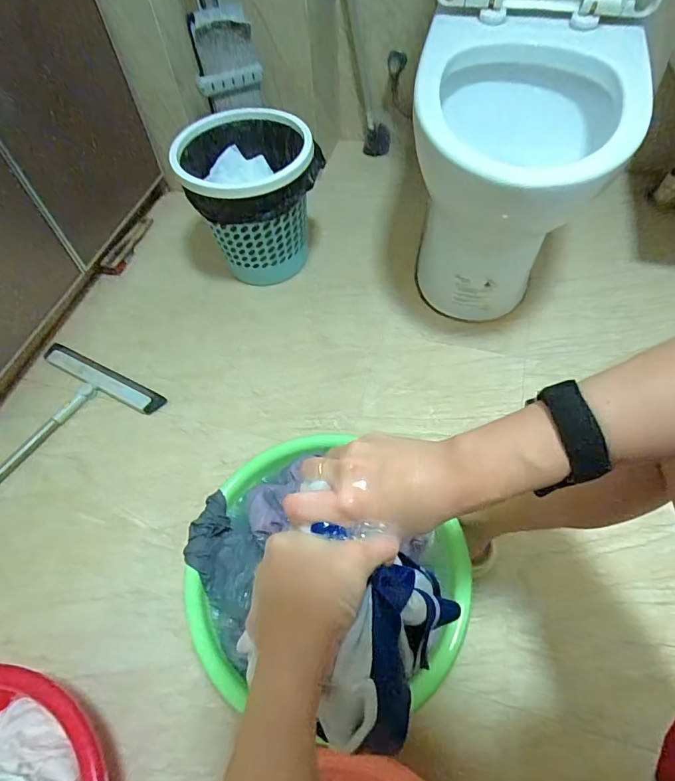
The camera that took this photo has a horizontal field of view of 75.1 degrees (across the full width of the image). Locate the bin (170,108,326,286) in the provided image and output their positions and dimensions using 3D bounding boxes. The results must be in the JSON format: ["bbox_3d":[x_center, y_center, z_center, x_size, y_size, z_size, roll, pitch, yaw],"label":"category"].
[{"bbox_3d":[-0.173,-0.403,0.950,0.253,0.282,0.253,-1,60,2],"label":"bin"}]

